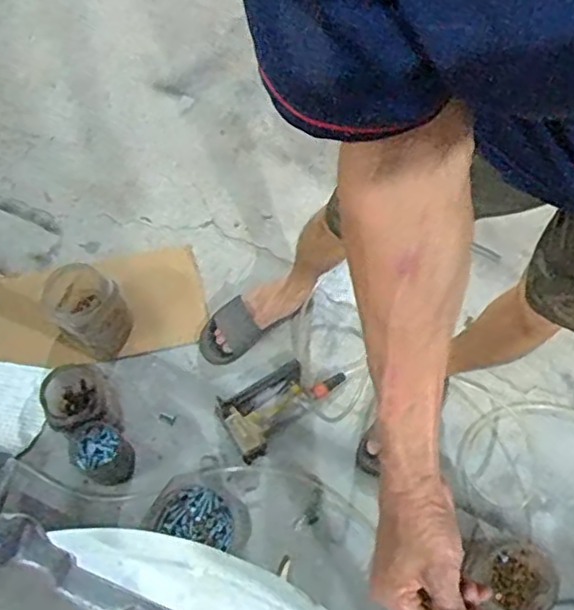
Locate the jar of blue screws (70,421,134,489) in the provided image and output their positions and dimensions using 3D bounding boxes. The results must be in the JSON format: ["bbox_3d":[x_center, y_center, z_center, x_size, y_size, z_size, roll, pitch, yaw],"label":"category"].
[{"bbox_3d":[-0.337,0.275,1.161,0.089,0.091,0.095,0,64,0],"label":"jar of blue screws"}]

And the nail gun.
[{"bbox_3d":[-0.004,0.189,1.259,0.256,0.043,0.136,-28,68,-13],"label":"nail gun"}]

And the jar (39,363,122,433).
[{"bbox_3d":[-0.392,0.181,1.197,0.124,0.149,0.138,-24,67,-11],"label":"jar"}]

